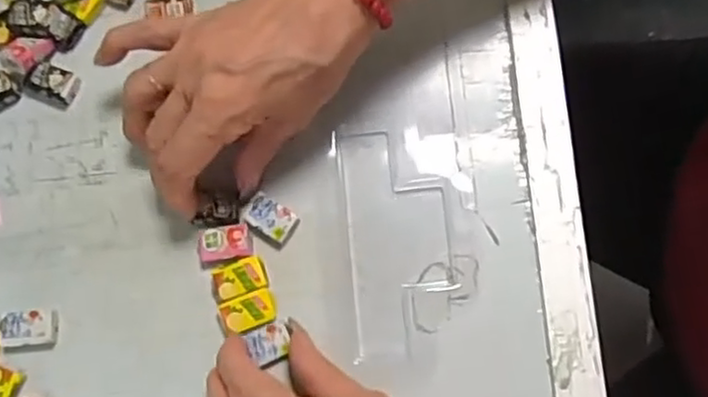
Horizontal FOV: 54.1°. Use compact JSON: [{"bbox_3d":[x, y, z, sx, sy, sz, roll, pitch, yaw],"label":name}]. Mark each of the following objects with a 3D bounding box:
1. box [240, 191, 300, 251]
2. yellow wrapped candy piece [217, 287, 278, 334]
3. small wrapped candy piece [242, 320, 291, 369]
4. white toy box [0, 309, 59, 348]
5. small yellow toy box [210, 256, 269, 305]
[{"bbox_3d":[-0.043,0.010,0.352,0.028,0.005,0.019,37,82,7],"label":"box"},{"bbox_3d":[-0.054,0.057,0.344,0.028,0.004,0.017,-19,80,-3],"label":"yellow wrapped candy piece"},{"bbox_3d":[-0.041,0.071,0.339,0.020,0.004,0.019,-24,81,-3],"label":"small wrapped candy piece"},{"bbox_3d":[-0.163,0.065,0.347,0.029,0.006,0.017,-4,80,0],"label":"white toy box"},{"bbox_3d":[-0.058,0.040,0.346,0.027,0.004,0.017,-20,80,-3],"label":"small yellow toy box"}]

